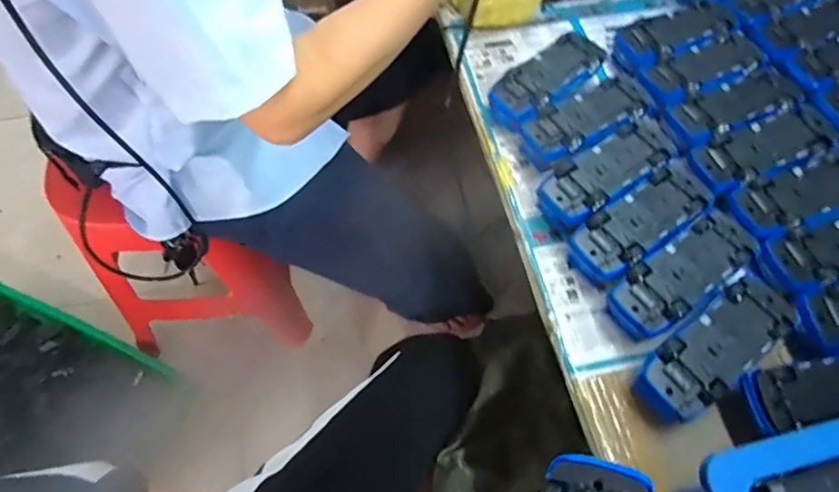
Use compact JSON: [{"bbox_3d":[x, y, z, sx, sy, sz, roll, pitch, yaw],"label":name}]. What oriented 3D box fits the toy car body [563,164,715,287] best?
[{"bbox_3d":[0.189,-0.017,0.456,0.129,0.044,0.053,-31,68,-18],"label":"toy car body"}]

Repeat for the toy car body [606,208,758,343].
[{"bbox_3d":[0.212,0.023,0.428,0.127,0.035,0.055,-32,68,-18],"label":"toy car body"}]

